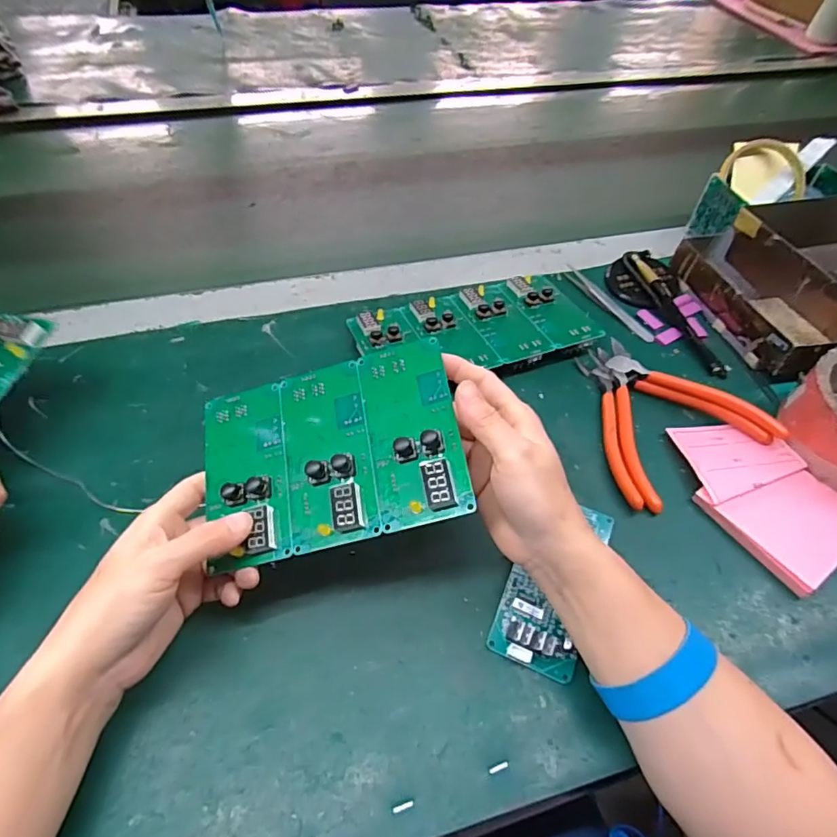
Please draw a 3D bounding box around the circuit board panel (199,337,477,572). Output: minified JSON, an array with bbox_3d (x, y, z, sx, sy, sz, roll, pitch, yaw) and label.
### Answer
[{"bbox_3d":[-0.052,0.017,0.290,0.145,0.011,0.104,-14,66,9],"label":"circuit board panel"}]

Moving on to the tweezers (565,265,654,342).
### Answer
[{"bbox_3d":[0.179,-0.110,0.493,0.016,0.008,0.106,-28,59,-23],"label":"tweezers"}]

